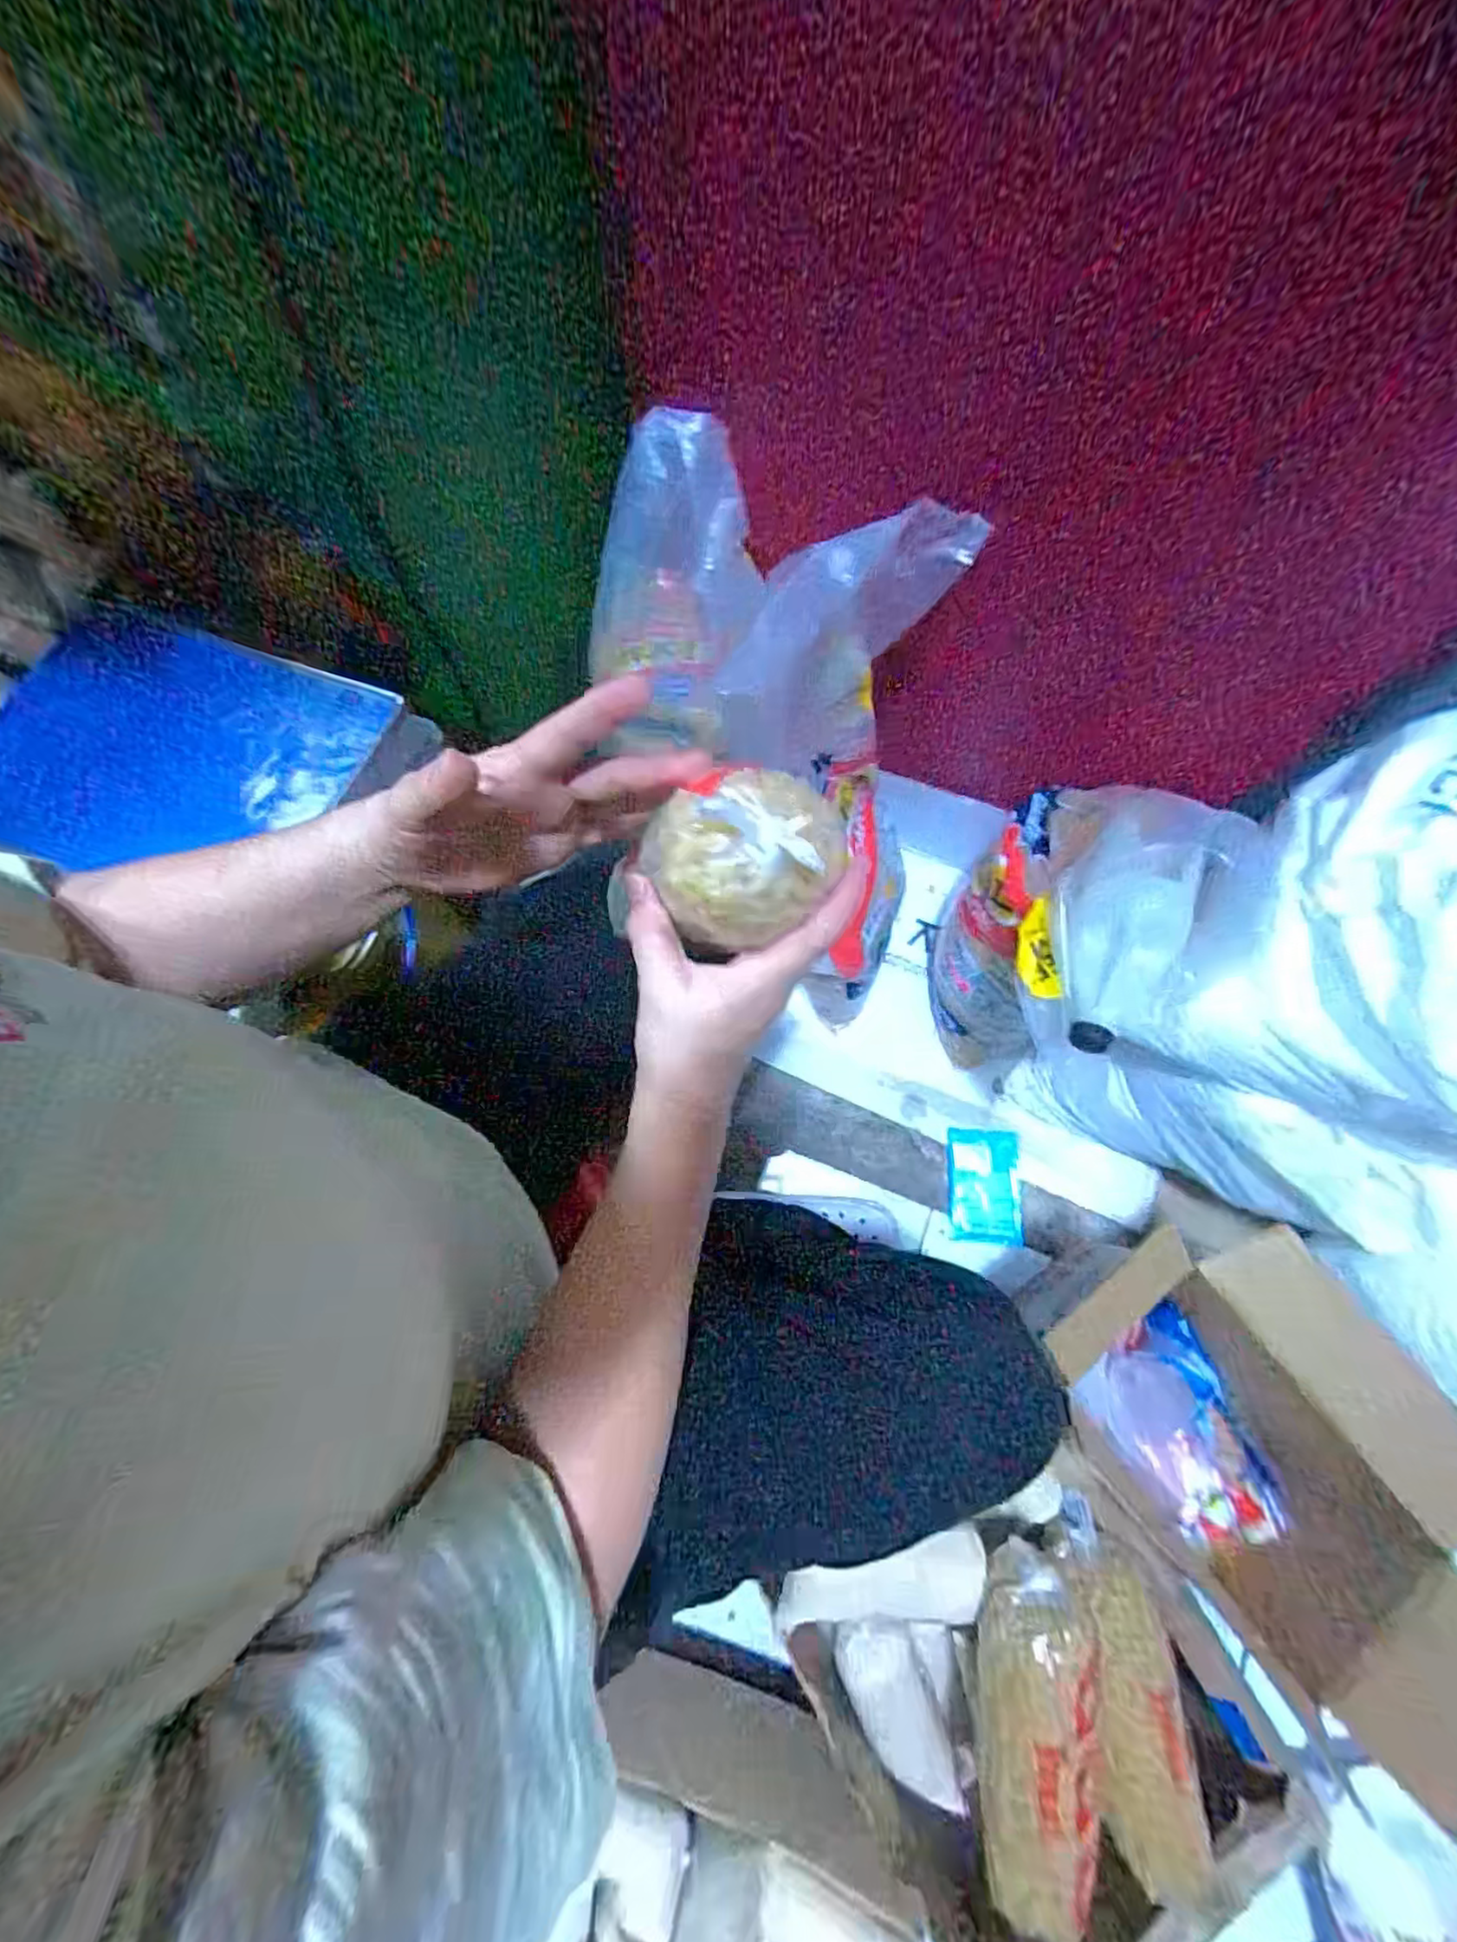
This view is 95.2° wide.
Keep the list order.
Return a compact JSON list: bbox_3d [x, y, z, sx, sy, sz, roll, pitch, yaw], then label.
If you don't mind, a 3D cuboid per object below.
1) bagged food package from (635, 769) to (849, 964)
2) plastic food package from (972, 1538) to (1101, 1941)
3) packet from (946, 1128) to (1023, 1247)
[{"bbox_3d":[0.007,-0.046,0.283,0.073,0.057,0.058,-37,75,-9],"label":"bagged food package"},{"bbox_3d":[0.211,0.524,0.449,0.075,0.054,0.201,1,73,2],"label":"plastic food package"},{"bbox_3d":[0.303,0.255,0.791,0.081,0.008,0.126,4,73,3],"label":"packet"}]

